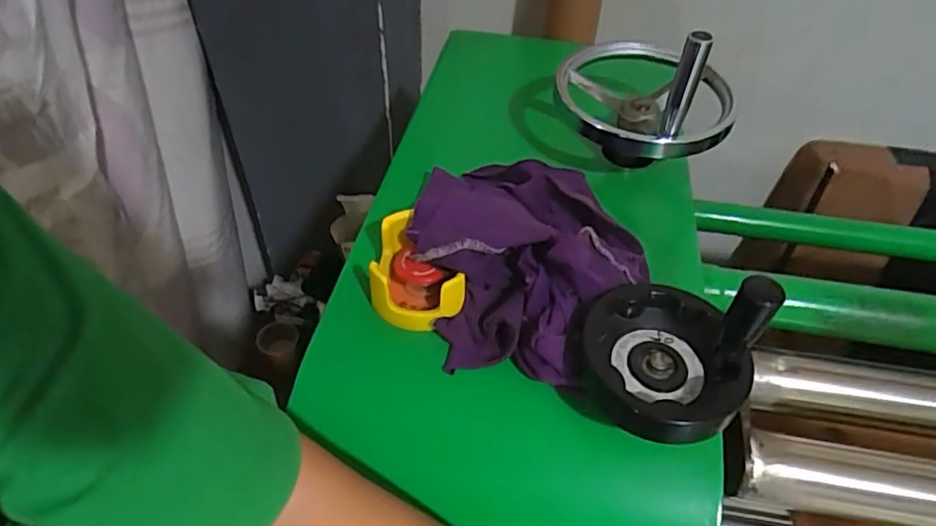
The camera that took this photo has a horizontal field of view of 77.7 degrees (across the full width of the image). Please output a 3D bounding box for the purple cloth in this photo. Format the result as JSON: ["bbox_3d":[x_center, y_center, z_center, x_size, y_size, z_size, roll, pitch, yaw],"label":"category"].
[{"bbox_3d":[0.043,-0.010,0.418,0.166,0.063,0.187,10,46,8],"label":"purple cloth"}]

